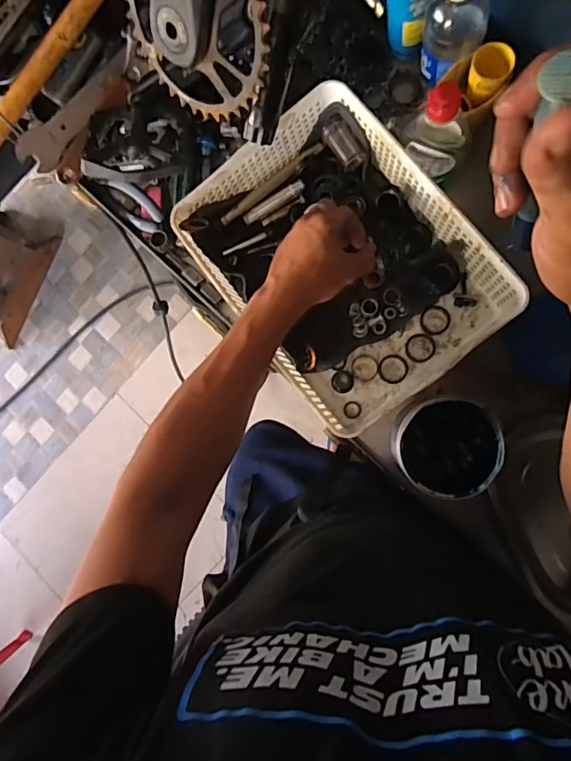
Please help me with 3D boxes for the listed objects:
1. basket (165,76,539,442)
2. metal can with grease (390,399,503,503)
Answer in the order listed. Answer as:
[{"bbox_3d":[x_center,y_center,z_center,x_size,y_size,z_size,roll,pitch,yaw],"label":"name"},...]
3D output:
[{"bbox_3d":[0.072,-0.136,0.565,0.268,0.071,0.331,-38,83,6],"label":"basket"},{"bbox_3d":[0.172,0.071,0.527,0.103,0.066,0.096,0,88,9],"label":"metal can with grease"}]

